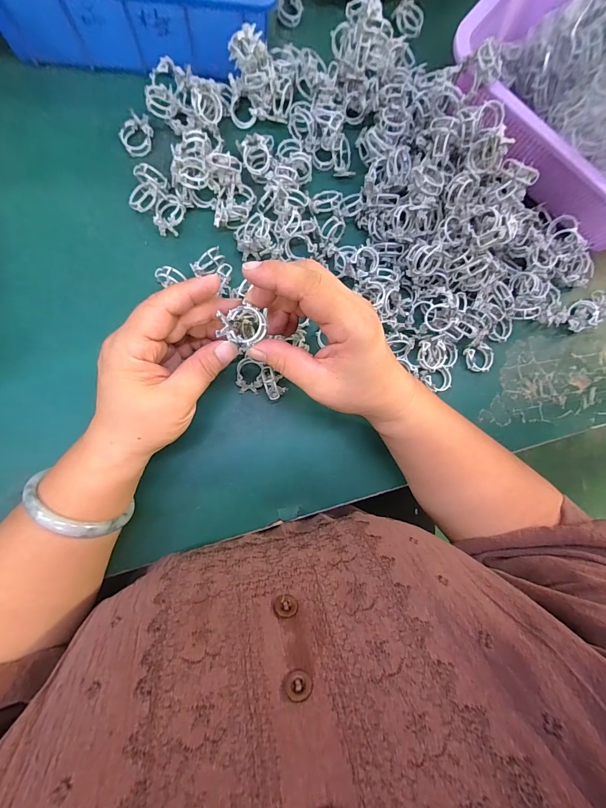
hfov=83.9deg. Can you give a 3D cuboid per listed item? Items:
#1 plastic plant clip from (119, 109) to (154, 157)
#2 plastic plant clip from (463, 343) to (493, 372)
[{"bbox_3d":[-0.152,-0.245,0.307,0.025,0.013,0.032,11,84,-7],"label":"plastic plant clip"},{"bbox_3d":[0.170,-0.044,0.326,0.025,0.009,0.026,1,85,-8],"label":"plastic plant clip"}]

